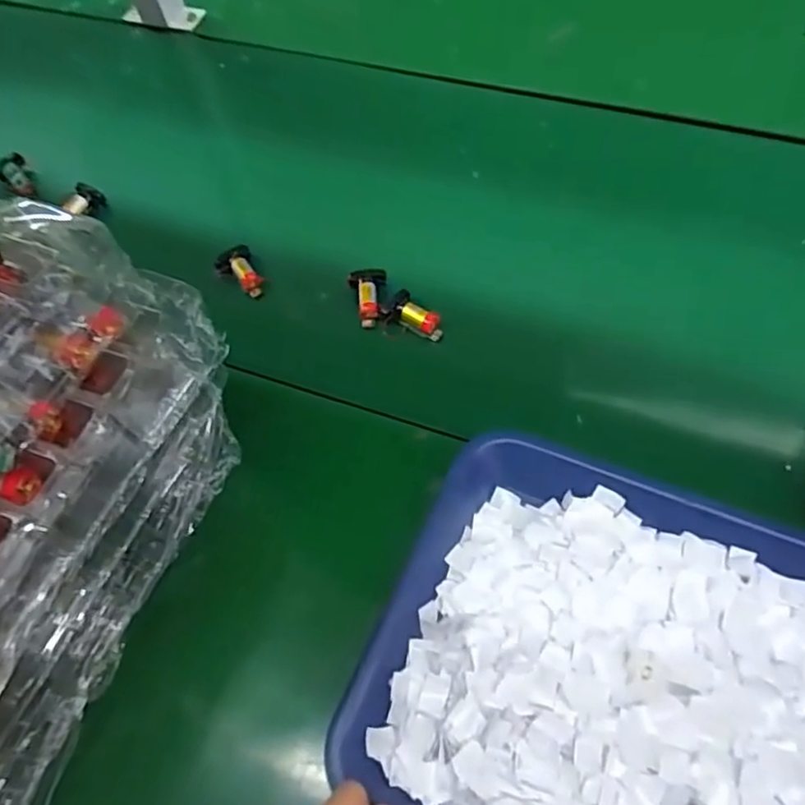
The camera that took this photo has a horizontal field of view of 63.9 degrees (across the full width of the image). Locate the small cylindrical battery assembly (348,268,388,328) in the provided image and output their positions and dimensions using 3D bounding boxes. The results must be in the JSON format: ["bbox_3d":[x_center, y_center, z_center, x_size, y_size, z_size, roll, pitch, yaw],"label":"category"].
[{"bbox_3d":[-0.028,-0.091,0.554,0.031,0.016,0.051,-7,57,-1],"label":"small cylindrical battery assembly"}]

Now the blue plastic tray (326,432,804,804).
[{"bbox_3d":[0.155,0.167,0.369,0.332,0.028,0.253,21,61,16],"label":"blue plastic tray"}]

